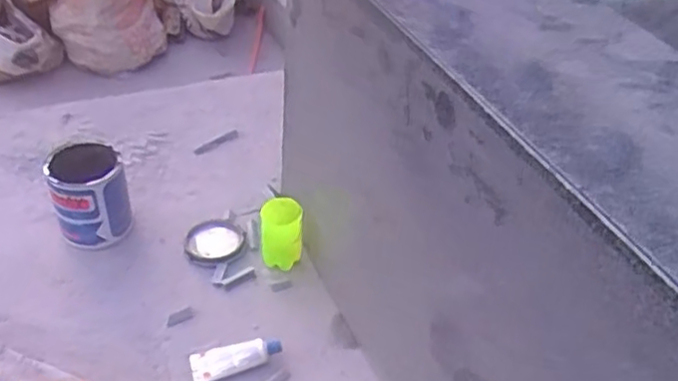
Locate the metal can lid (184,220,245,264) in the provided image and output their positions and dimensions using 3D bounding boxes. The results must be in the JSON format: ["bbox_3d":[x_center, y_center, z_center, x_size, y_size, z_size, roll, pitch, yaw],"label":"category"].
[{"bbox_3d":[-0.180,0.074,0.940,0.078,0.011,0.081,3,41,-3],"label":"metal can lid"}]

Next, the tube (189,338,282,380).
[{"bbox_3d":[-0.126,0.201,0.793,0.109,0.019,0.044,-13,44,-21],"label":"tube"}]

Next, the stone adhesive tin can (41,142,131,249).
[{"bbox_3d":[-0.352,0.007,0.920,0.099,0.126,0.096,3,41,-3],"label":"stone adhesive tin can"}]

